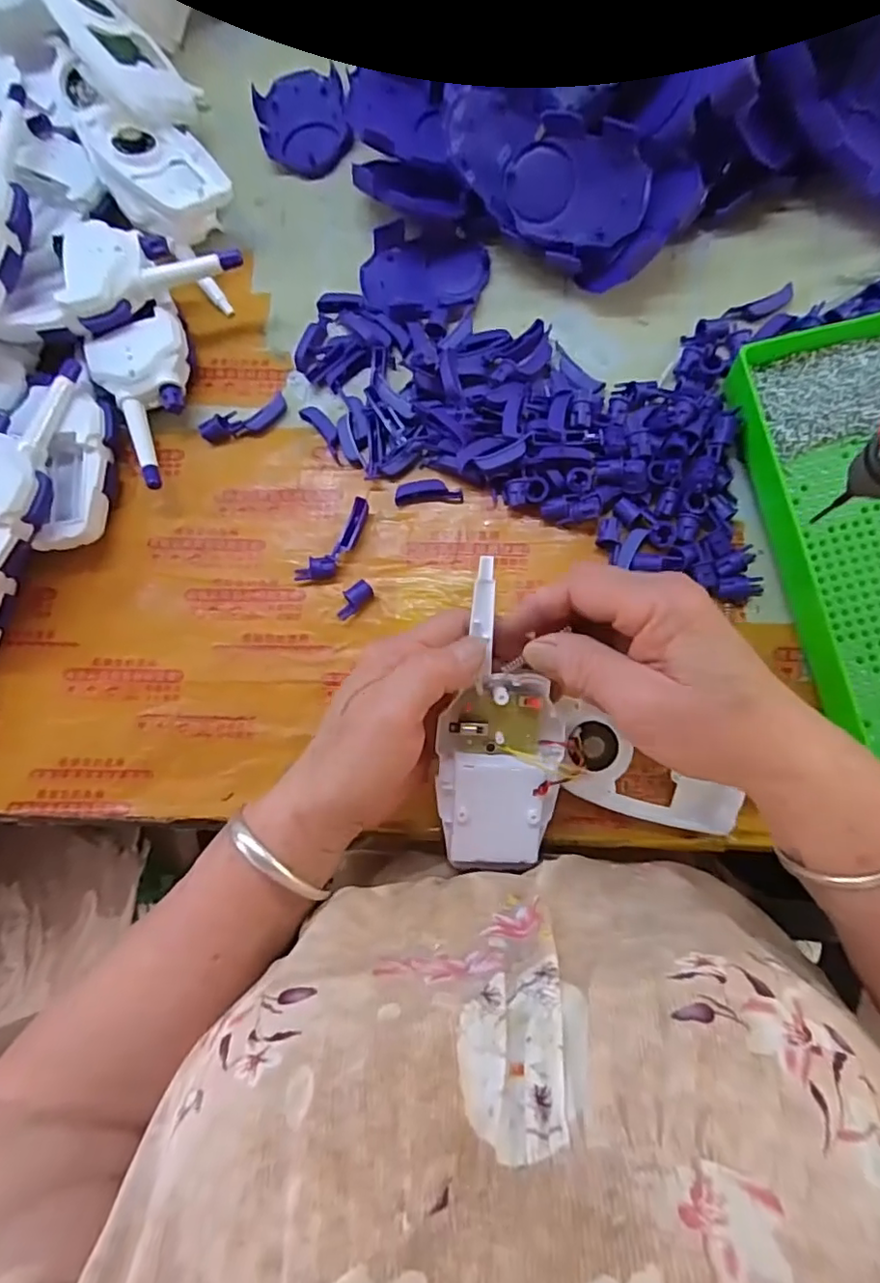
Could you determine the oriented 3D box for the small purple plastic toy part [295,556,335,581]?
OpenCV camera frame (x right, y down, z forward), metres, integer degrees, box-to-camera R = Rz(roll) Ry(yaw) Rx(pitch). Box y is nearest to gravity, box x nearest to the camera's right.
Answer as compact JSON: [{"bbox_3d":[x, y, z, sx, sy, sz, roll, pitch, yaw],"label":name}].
[{"bbox_3d":[-0.080,-0.046,0.367,0.027,0.011,0.012,-8,81,3],"label":"small purple plastic toy part"}]

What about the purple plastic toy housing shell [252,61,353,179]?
[{"bbox_3d":[-0.099,-0.378,0.419,0.063,0.012,0.089,-14,81,2],"label":"purple plastic toy housing shell"}]

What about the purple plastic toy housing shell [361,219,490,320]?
[{"bbox_3d":[-0.012,-0.247,0.390,0.081,0.016,0.064,14,83,6],"label":"purple plastic toy housing shell"}]

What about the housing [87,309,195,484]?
[{"bbox_3d":[-0.182,-0.160,0.380,0.065,0.035,0.109,-29,81,0],"label":"housing"}]

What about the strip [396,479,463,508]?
[{"bbox_3d":[-0.007,-0.097,0.371,0.043,0.008,0.014,-3,81,4],"label":"strip"}]

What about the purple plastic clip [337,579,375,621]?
[{"bbox_3d":[-0.054,-0.026,0.362,0.027,0.012,0.011,-44,81,-3],"label":"purple plastic clip"}]

